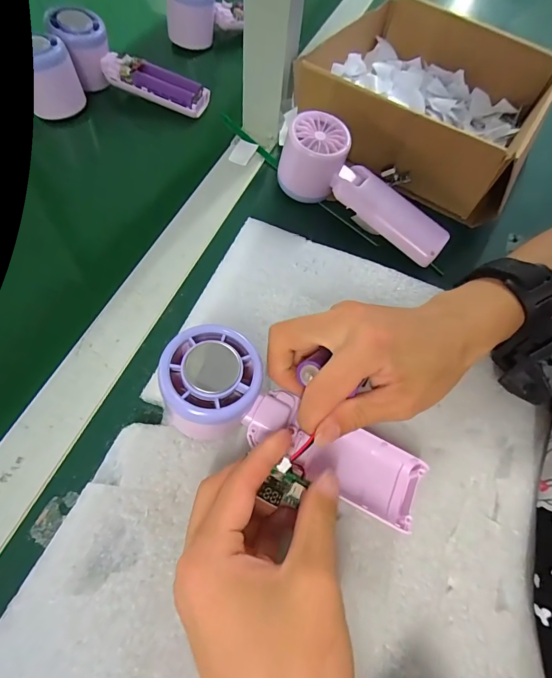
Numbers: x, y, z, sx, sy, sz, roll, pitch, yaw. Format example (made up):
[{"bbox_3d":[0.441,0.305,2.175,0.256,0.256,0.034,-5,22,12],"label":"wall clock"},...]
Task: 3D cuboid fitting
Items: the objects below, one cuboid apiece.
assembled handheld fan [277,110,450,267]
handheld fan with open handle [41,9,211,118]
[{"bbox_3d":[0.077,-0.127,0.331,0.159,0.052,0.048,36,65,0],"label":"assembled handheld fan"},{"bbox_3d":[-0.154,-0.280,0.395,0.160,0.048,0.045,23,62,-10],"label":"handheld fan with open handle"}]

